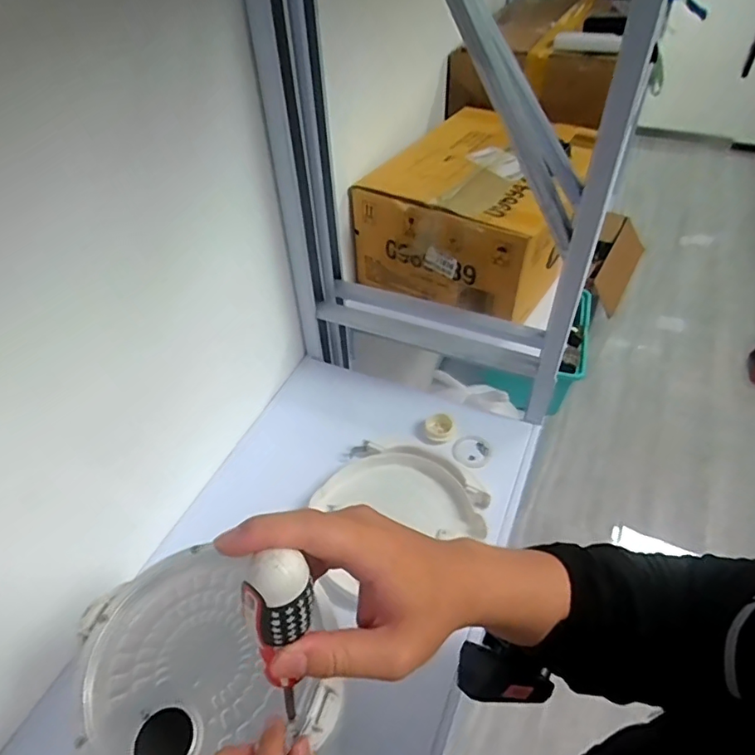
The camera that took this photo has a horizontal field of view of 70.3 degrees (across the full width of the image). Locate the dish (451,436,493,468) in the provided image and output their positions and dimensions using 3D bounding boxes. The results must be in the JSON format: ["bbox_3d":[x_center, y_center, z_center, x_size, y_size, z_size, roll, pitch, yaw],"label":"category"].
[{"bbox_3d":[0.138,0.108,0.784,0.049,0.019,0.054,-33,53,-26],"label":"dish"}]

